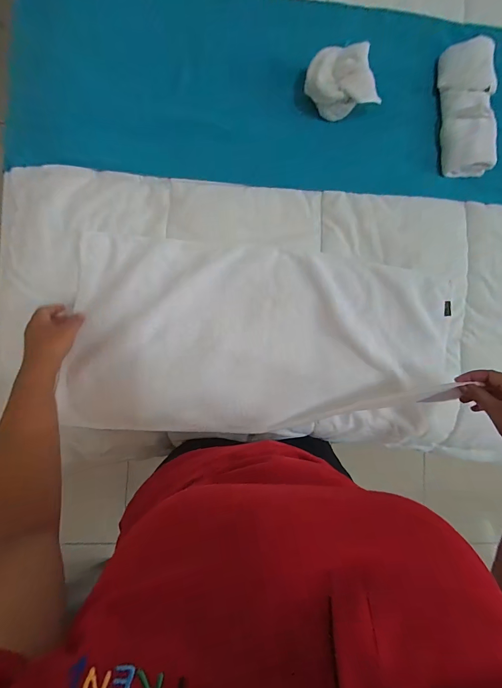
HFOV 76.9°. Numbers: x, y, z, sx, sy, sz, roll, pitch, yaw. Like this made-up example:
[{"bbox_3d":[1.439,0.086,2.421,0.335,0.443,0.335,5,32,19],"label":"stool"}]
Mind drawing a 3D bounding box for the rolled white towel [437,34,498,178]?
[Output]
[{"bbox_3d":[0.403,-0.436,0.591,0.078,0.062,0.232,-4,88,-5],"label":"rolled white towel"}]

